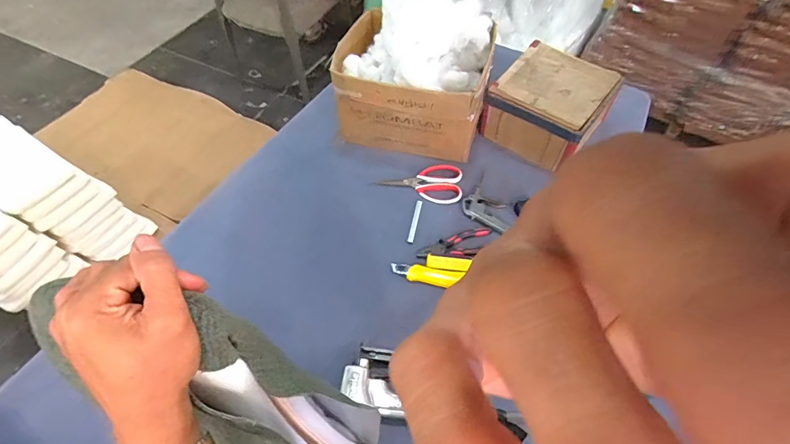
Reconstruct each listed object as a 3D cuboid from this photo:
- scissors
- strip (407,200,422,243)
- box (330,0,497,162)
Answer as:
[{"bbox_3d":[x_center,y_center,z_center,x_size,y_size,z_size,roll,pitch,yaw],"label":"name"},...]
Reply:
[{"bbox_3d":[0.048,-0.084,0.884,0.181,0.015,0.091,2,55,3],"label":"scissors"},{"bbox_3d":[0.040,-0.003,0.834,0.012,0.008,0.102,10,56,9],"label":"strip"},{"bbox_3d":[0.040,-0.300,0.885,0.299,0.258,0.226,15,57,12],"label":"box"}]

